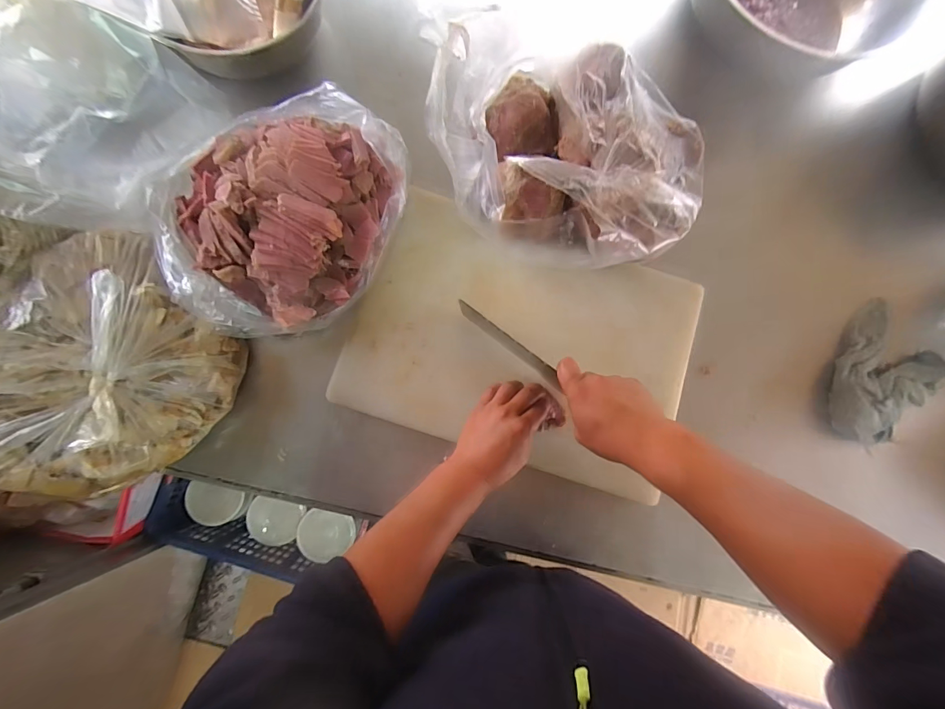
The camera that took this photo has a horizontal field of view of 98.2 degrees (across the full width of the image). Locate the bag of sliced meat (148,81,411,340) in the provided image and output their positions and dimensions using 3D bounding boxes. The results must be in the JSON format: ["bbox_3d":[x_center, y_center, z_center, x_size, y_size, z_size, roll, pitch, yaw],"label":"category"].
[{"bbox_3d":[-0.245,-0.178,0.506,0.278,0.094,0.301,33,80,2],"label":"bag of sliced meat"}]

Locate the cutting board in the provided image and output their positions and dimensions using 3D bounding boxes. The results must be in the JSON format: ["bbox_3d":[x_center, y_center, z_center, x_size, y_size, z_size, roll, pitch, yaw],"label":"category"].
[{"bbox_3d":[0.073,-0.017,0.540,0.445,0.035,0.305,19,81,-1],"label":"cutting board"}]

